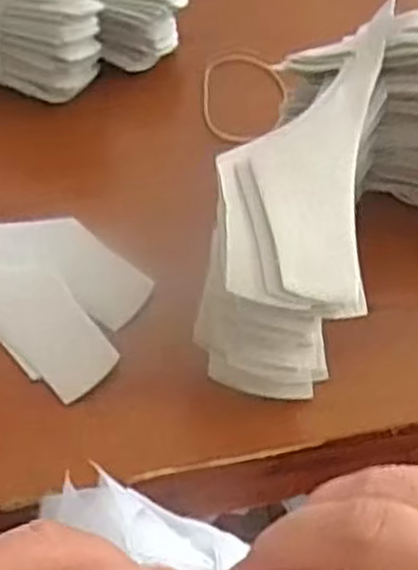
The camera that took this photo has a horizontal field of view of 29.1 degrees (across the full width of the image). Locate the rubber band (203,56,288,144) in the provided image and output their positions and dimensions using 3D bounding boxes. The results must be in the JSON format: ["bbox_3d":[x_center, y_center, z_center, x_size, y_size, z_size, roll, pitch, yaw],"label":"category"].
[{"bbox_3d":[0.028,-0.140,0.604,0.063,0.009,0.082,2,65,-4],"label":"rubber band"}]

